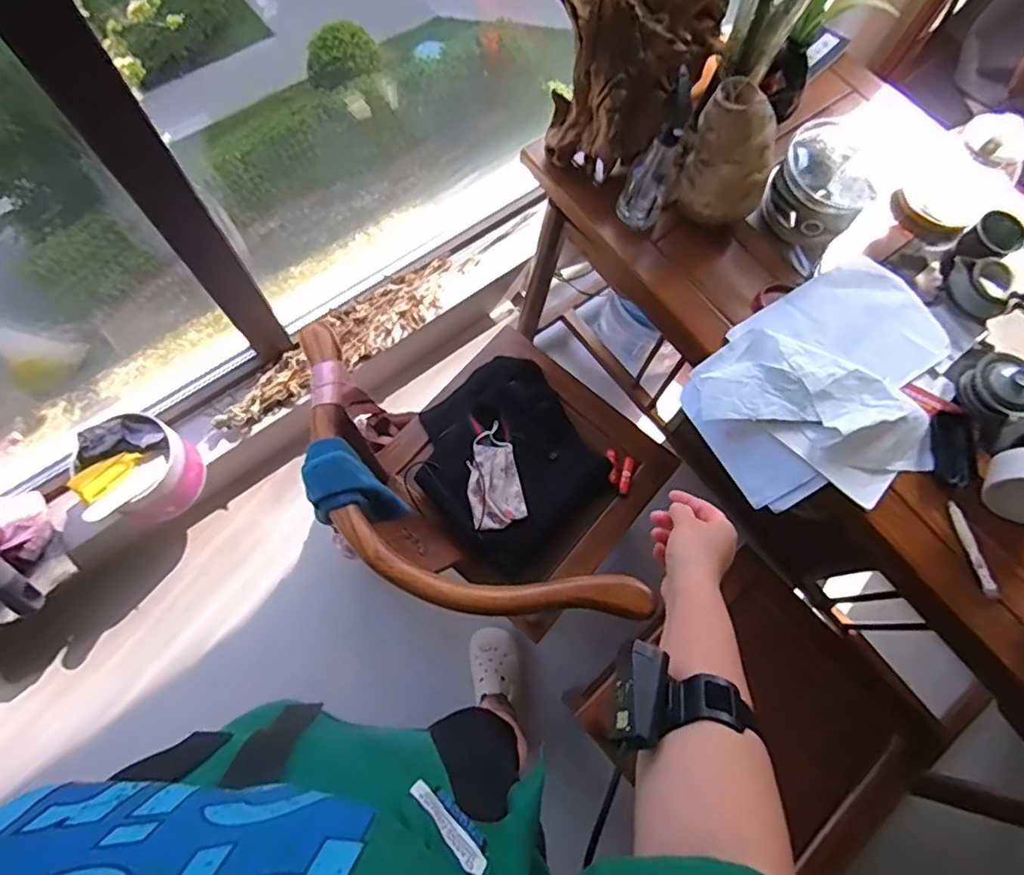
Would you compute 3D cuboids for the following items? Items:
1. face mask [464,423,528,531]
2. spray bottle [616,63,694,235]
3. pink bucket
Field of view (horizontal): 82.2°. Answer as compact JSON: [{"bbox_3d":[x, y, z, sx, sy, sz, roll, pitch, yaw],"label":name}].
[{"bbox_3d":[-0.034,0.069,1.006,0.092,0.020,0.169,-13,79,-3],"label":"face mask"},{"bbox_3d":[0.213,-0.409,0.864,0.062,0.212,0.081,24,72,6],"label":"spray bottle"},{"bbox_3d":[-0.778,0.064,1.224,0.196,0.169,0.195,1,71,-2],"label":"pink bucket"}]

